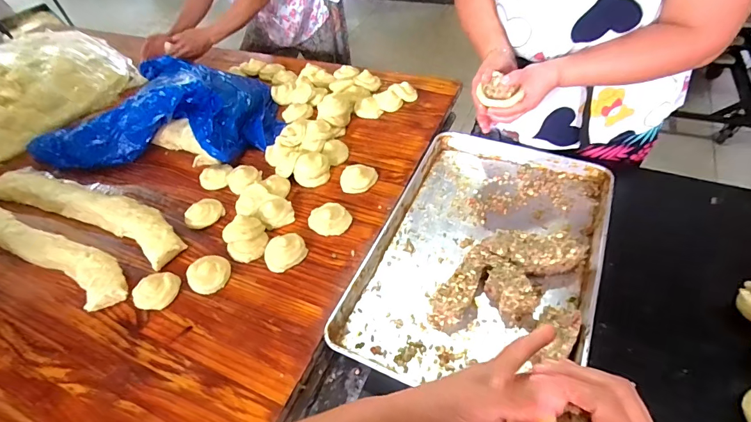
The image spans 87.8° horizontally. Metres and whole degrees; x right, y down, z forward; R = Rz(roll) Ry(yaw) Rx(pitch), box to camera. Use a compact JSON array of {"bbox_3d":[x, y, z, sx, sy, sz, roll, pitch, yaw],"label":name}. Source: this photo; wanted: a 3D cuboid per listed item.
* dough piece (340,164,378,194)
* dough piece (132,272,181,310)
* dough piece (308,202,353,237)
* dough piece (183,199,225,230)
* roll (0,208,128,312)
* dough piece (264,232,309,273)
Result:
[{"bbox_3d":[-0.039,-0.079,0.915,0.085,0.018,0.079,-4,49,4],"label":"dough piece"},{"bbox_3d":[-0.427,0.151,0.756,0.060,0.031,0.081,29,59,28],"label":"dough piece"},{"bbox_3d":[-0.100,0.010,0.836,0.081,0.033,0.091,-35,54,-21],"label":"dough piece"},{"bbox_3d":[-0.393,0.005,0.895,0.084,0.029,0.070,-32,53,-19],"label":"dough piece"},{"bbox_3d":[-0.735,0.072,0.842,0.547,0.042,0.094,18,54,21],"label":"roll"},{"bbox_3d":[-0.185,0.080,0.793,0.082,0.033,0.070,-29,52,-17],"label":"dough piece"}]

